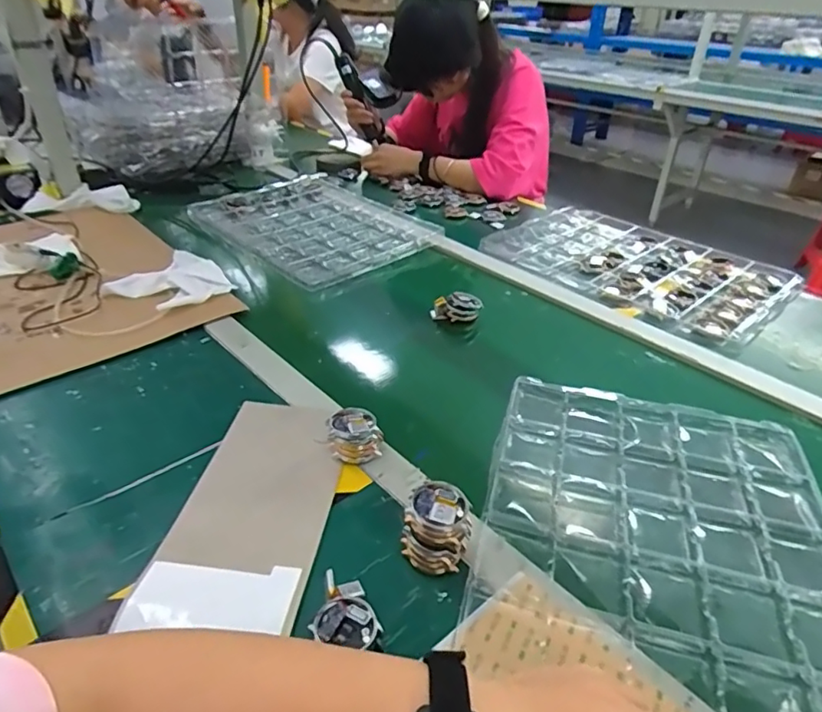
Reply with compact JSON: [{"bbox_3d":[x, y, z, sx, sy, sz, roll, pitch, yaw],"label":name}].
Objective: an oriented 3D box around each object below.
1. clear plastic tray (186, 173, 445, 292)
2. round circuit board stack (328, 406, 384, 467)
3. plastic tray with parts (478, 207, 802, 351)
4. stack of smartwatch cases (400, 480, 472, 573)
[{"bbox_3d":[-0.190,-0.250,1.087,0.322,0.043,0.447,-24,41,-33],"label":"clear plastic tray"},{"bbox_3d":[-0.055,0.081,0.560,0.049,0.045,0.041,-6,34,-11],"label":"round circuit board stack"},{"bbox_3d":[0.384,-0.160,0.969,0.292,0.021,0.452,-28,43,-37],"label":"plastic tray with parts"},{"bbox_3d":[0.021,0.140,0.452,0.045,0.066,0.042,25,40,31],"label":"stack of smartwatch cases"}]

